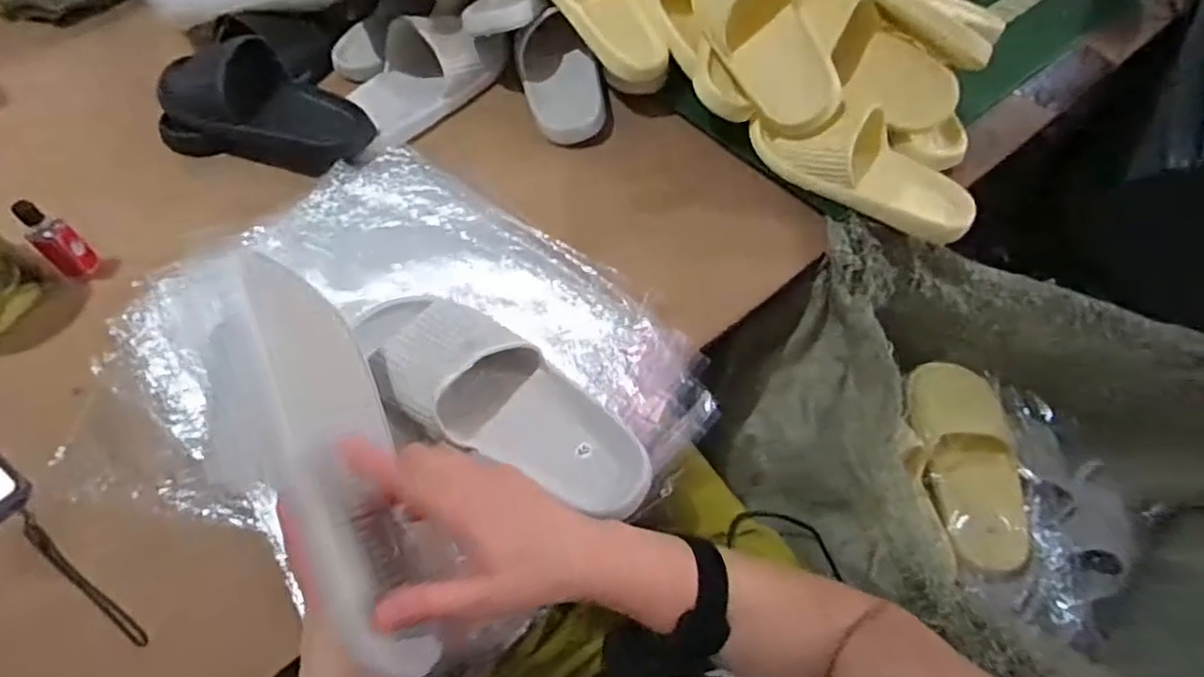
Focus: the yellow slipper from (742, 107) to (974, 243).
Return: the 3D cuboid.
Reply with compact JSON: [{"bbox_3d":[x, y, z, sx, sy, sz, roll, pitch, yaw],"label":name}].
[{"bbox_3d":[0.286,-0.193,0.695,0.251,0.071,0.097,24,61,13],"label":"yellow slipper"}]

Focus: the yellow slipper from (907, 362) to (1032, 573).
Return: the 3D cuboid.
[{"bbox_3d":[0.446,0.156,0.783,0.120,0.087,0.244,9,58,5],"label":"yellow slipper"}]

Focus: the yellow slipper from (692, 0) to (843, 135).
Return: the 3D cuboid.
[{"bbox_3d":[0.174,-0.339,0.692,0.107,0.073,0.260,-31,76,28],"label":"yellow slipper"}]

